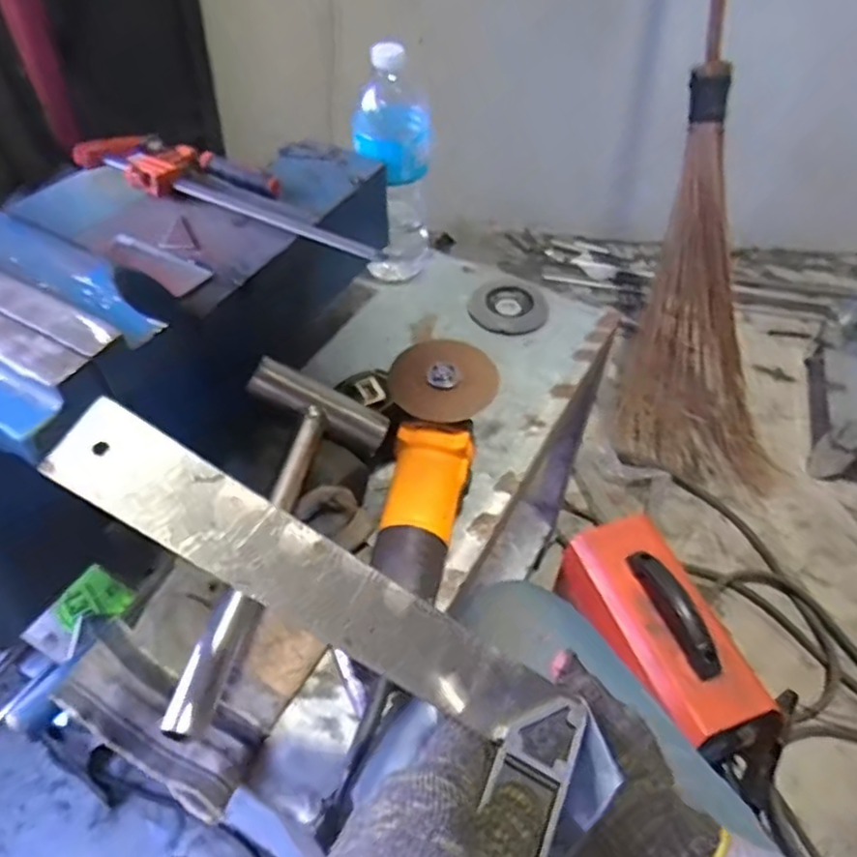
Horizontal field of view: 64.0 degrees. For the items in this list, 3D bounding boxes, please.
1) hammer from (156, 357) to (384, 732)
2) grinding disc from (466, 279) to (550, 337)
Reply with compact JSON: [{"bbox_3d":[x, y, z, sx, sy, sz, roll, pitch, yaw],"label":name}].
[{"bbox_3d":[-0.137,0.065,0.508,0.115,0.052,0.294,19,52,12],"label":"hammer"},{"bbox_3d":[0.094,-0.145,0.800,0.092,0.015,0.094,1,51,-2],"label":"grinding disc"}]

